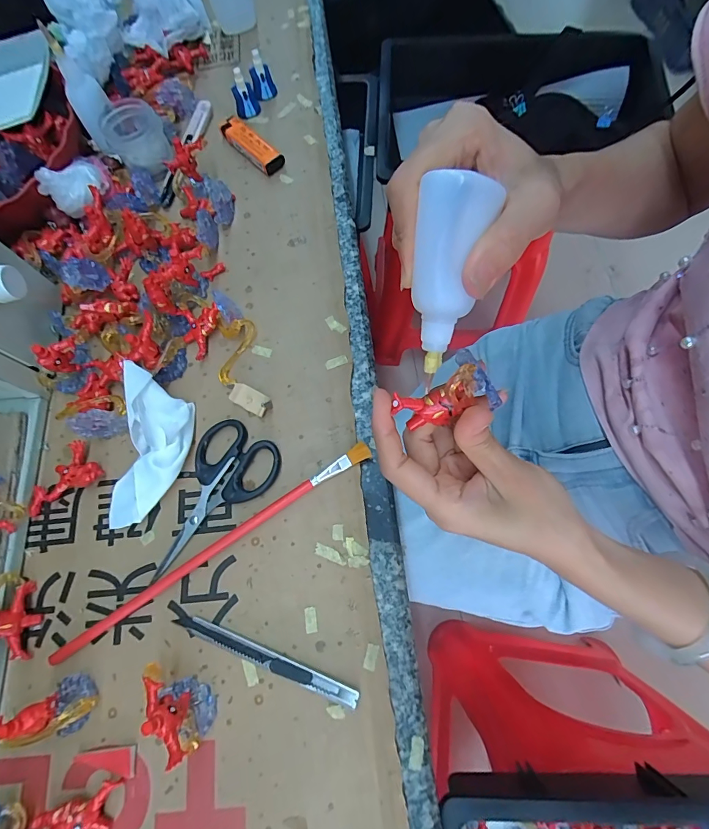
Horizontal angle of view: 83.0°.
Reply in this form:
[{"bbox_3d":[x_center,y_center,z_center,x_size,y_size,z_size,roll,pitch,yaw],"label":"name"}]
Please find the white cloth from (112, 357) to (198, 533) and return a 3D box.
[{"bbox_3d":[-0.153,0.026,0.304,0.049,0.027,0.116,8,87,2],"label":"white cloth"}]

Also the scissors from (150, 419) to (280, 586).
[{"bbox_3d":[-0.109,0.062,0.296,0.062,0.007,0.118,32,77,12],"label":"scissors"}]

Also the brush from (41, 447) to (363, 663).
[{"bbox_3d":[-0.099,0.094,0.284,0.257,0.013,0.011,-32,73,-7],"label":"brush"}]

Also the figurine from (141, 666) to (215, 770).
[{"bbox_3d":[-0.111,0.177,0.242,0.027,0.047,0.053,-43,75,-10],"label":"figurine"}]

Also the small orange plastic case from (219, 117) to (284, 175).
[{"bbox_3d":[-0.102,-0.264,0.395,0.021,0.015,0.082,-43,75,-10],"label":"small orange plastic case"}]

